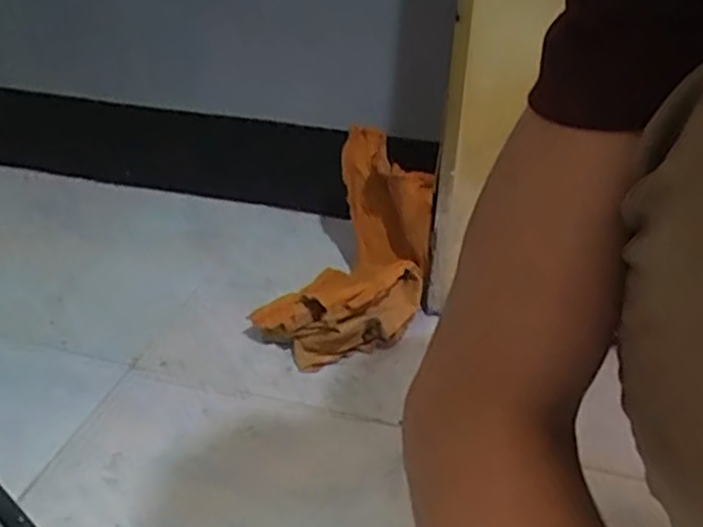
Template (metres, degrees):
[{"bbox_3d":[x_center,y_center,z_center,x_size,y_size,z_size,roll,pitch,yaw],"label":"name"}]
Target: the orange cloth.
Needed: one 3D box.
[{"bbox_3d":[0.000,-0.010,0.776,0.134,0.192,0.190,18,36,26],"label":"orange cloth"}]

